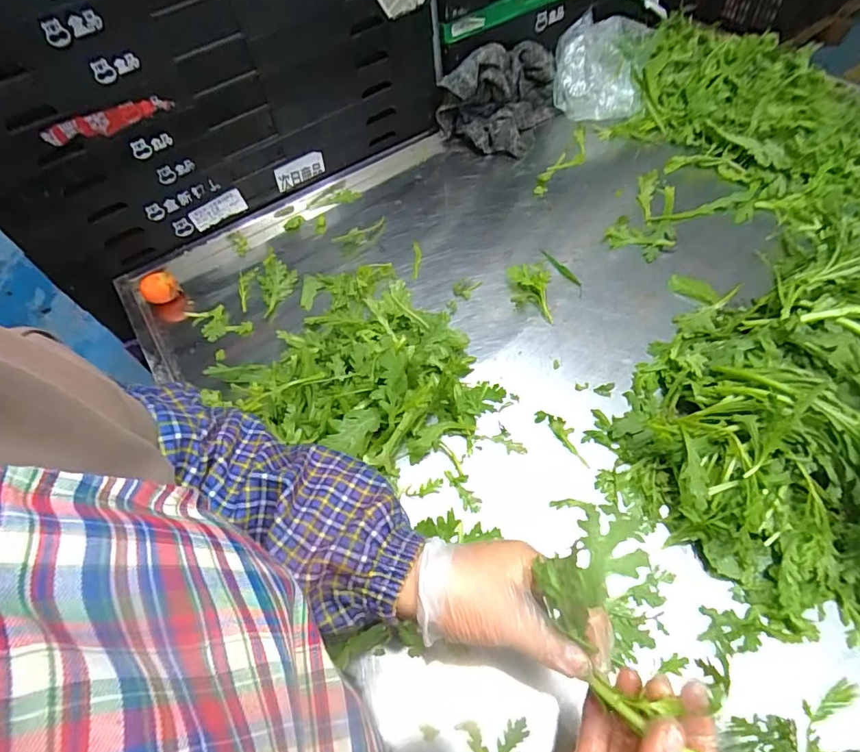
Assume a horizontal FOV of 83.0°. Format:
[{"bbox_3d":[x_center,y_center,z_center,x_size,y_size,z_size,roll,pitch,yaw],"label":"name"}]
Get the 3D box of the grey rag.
[{"bbox_3d":[0.112,-0.445,0.765,0.145,0.113,0.188,20,61,18],"label":"grey rag"}]

